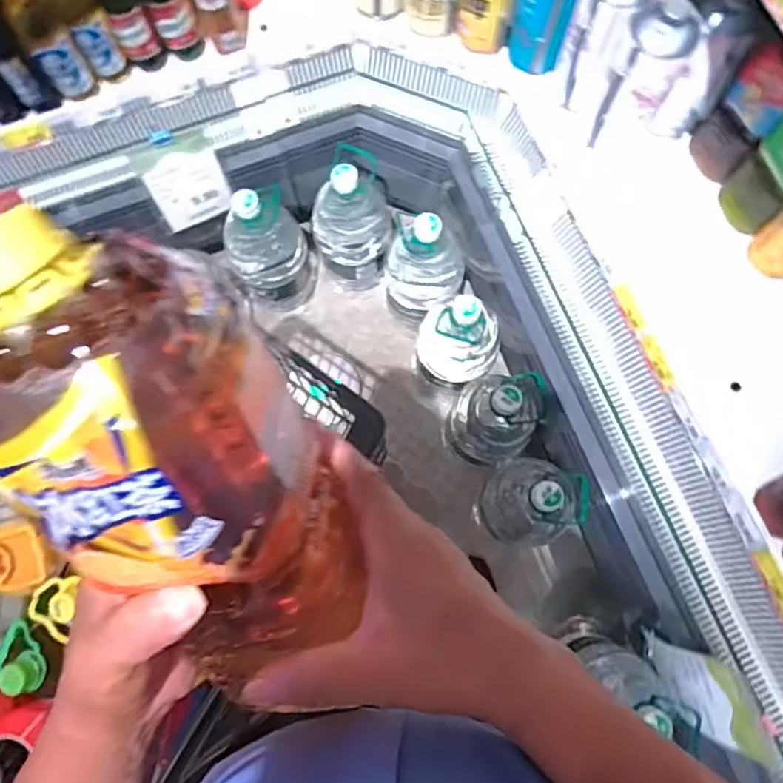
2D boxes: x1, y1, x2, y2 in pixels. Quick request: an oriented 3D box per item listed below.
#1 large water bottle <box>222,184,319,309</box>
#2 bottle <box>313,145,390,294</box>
[{"bbox_3d":[-0.265,-0.309,1.265,0.181,0.322,0.138,-32,78,-7],"label":"large water bottle"},{"bbox_3d":[-0.091,-0.375,1.285,0.162,0.368,0.179,-14,76,-3],"label":"bottle"}]

